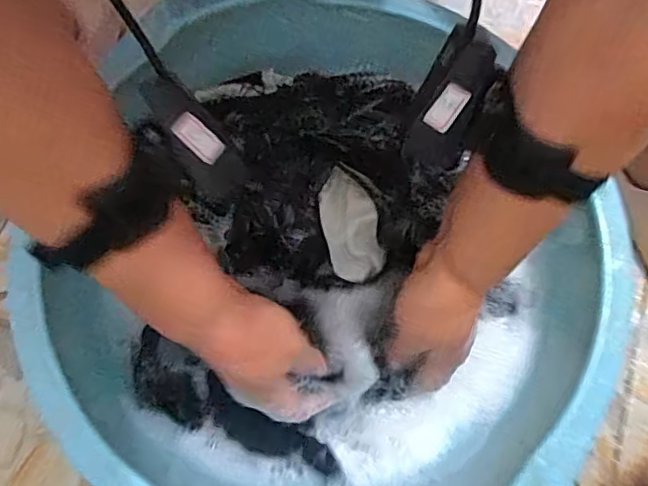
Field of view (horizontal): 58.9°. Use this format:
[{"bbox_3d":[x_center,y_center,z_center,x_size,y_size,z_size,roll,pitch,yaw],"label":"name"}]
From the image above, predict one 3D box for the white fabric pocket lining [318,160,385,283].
[{"bbox_3d":[0.019,-0.012,0.416,0.038,0.020,0.086,-12,105,-5],"label":"white fabric pocket lining"}]

